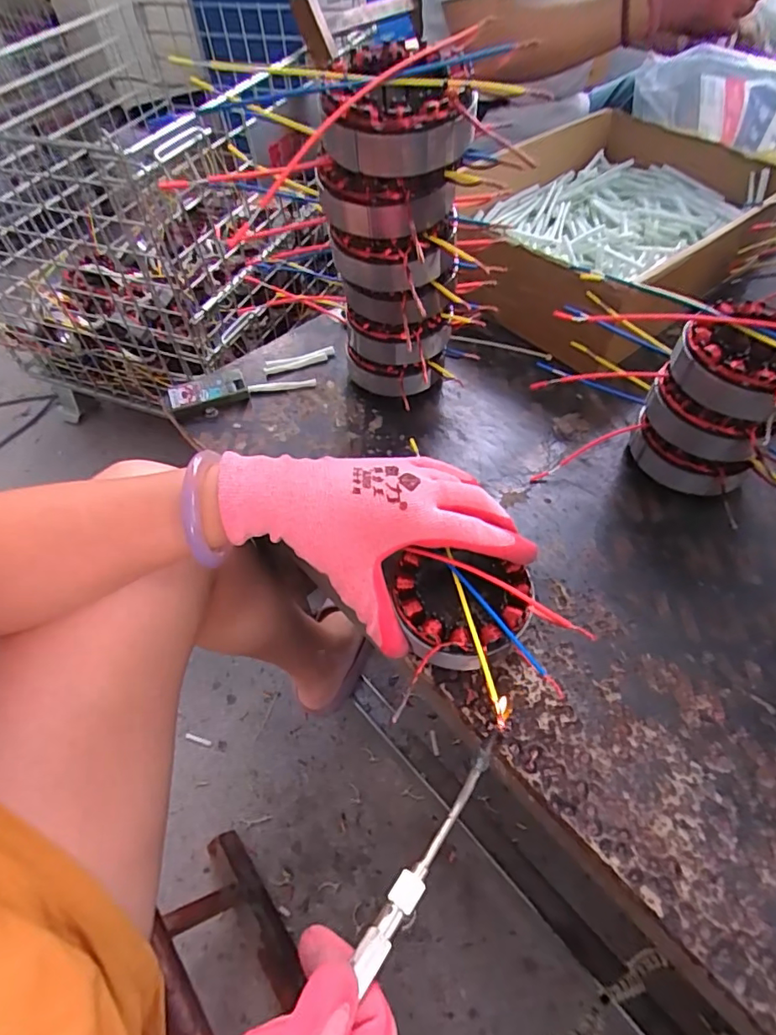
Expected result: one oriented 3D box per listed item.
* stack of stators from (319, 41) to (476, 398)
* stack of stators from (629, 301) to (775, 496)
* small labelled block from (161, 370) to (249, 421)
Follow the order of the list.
[{"bbox_3d":[0.005,-0.170,0.378,0.089,0.234,0.084,-4,54,-1],"label":"stack of stators"},{"bbox_3d":[0.234,-0.079,0.378,0.087,0.121,0.079,30,60,21],"label":"stack of stators"},{"bbox_3d":[-0.163,-0.110,0.475,0.070,0.016,0.035,-20,56,-13],"label":"small labelled block"}]

